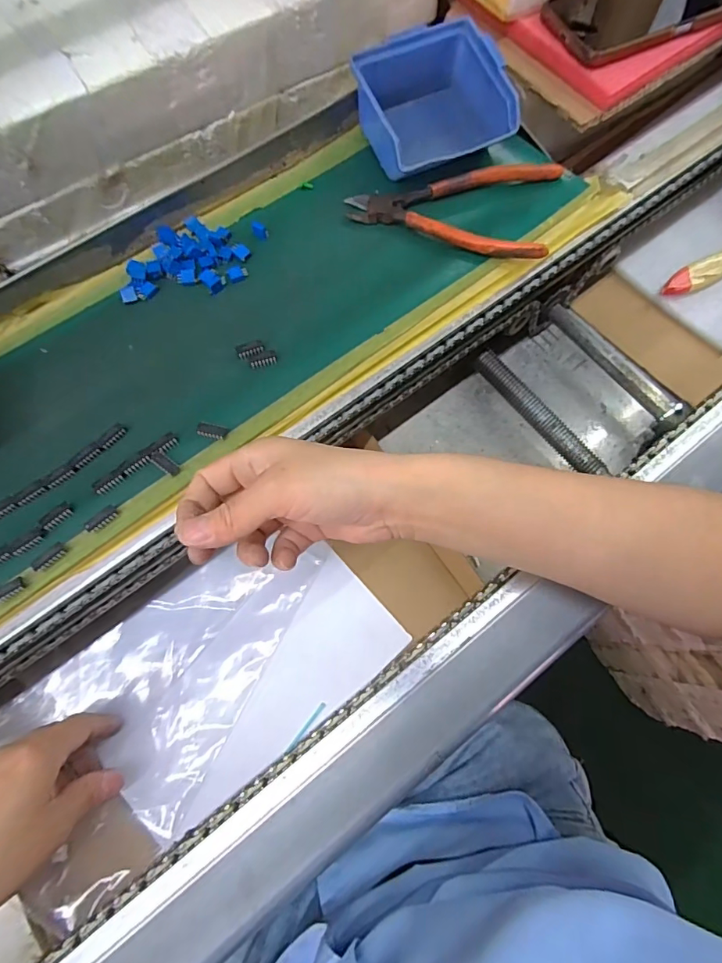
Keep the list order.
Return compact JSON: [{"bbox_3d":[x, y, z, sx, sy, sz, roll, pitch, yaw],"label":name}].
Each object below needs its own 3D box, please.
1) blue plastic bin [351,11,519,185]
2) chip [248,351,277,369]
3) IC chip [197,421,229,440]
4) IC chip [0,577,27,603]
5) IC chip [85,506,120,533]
[{"bbox_3d":[0.051,-0.282,0.368,0.108,0.051,0.102,-23,74,-7],"label":"blue plastic bin"},{"bbox_3d":[-0.067,-0.083,0.325,0.018,0.005,0.008,-17,73,-5],"label":"chip"},{"bbox_3d":[-0.094,-0.032,0.305,0.020,0.006,0.009,14,73,4],"label":"IC chip"},{"bbox_3d":[-0.201,0.062,0.274,0.018,0.007,0.006,-35,76,-10],"label":"IC chip"},{"bbox_3d":[-0.155,0.023,0.288,0.019,0.006,0.008,-42,77,-12],"label":"IC chip"}]

